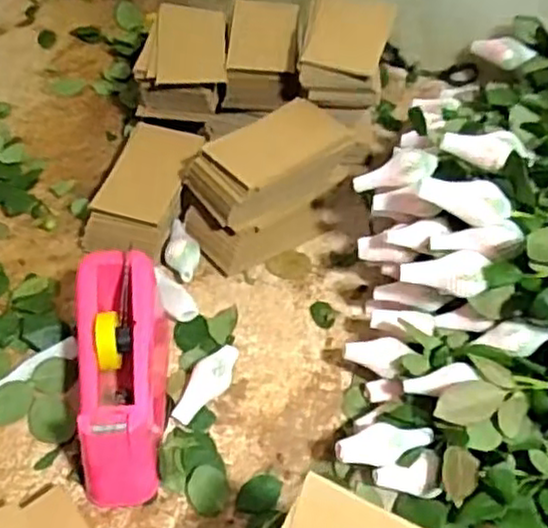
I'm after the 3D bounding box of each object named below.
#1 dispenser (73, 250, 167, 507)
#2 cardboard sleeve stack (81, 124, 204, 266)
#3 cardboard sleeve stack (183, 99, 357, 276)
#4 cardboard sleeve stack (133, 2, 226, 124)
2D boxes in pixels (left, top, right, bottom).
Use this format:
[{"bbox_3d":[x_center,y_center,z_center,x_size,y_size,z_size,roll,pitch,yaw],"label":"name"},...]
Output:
[{"bbox_3d":[-0.128,0.100,0.623,0.074,0.103,0.201,-6,52,-10],"label":"dispenser"},{"bbox_3d":[-0.141,-0.079,0.786,0.087,0.072,0.157,16,52,7],"label":"cardboard sleeve stack"},{"bbox_3d":[-0.007,-0.086,0.775,0.175,0.124,0.091,-27,58,-24],"label":"cardboard sleeve stack"},{"bbox_3d":[-0.112,-0.246,0.871,0.104,0.070,0.138,-1,51,-4],"label":"cardboard sleeve stack"}]

